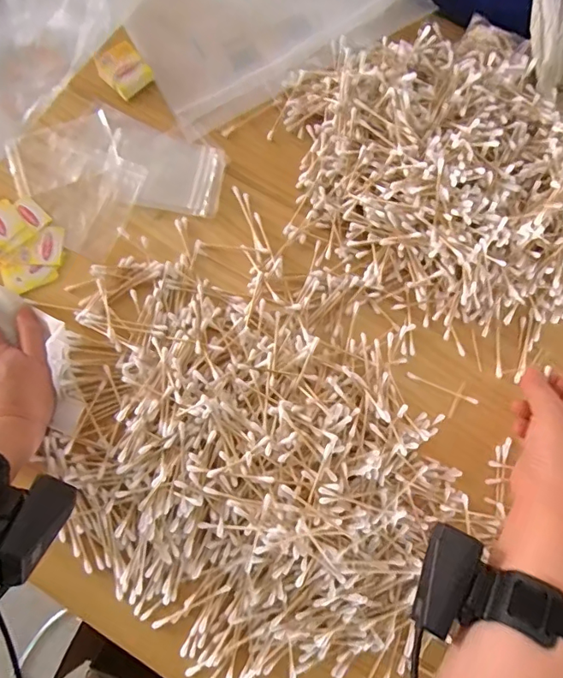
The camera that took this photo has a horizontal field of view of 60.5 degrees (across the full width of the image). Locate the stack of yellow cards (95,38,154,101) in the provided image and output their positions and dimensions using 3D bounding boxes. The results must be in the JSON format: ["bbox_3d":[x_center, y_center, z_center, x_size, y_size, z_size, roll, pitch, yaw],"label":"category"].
[{"bbox_3d":[-0.164,-0.280,0.501,0.045,0.018,0.047,-38,82,-8],"label":"stack of yellow cards"}]

